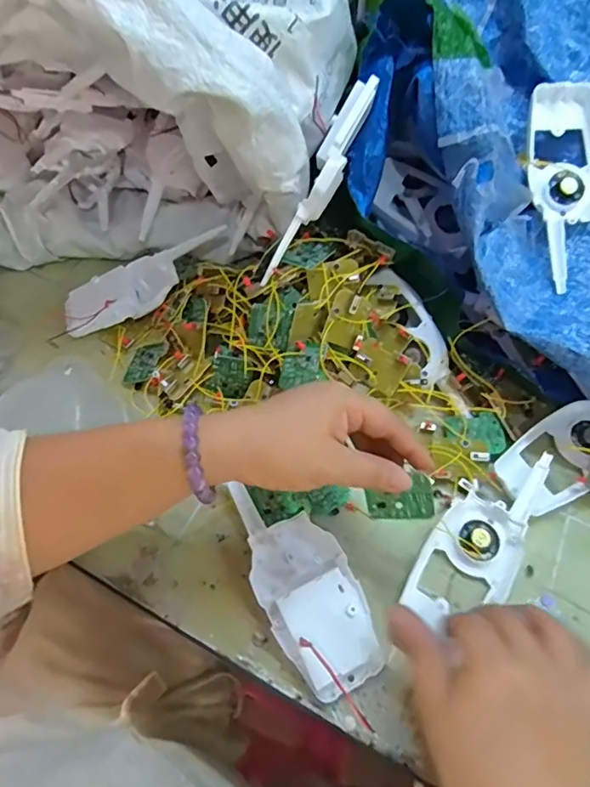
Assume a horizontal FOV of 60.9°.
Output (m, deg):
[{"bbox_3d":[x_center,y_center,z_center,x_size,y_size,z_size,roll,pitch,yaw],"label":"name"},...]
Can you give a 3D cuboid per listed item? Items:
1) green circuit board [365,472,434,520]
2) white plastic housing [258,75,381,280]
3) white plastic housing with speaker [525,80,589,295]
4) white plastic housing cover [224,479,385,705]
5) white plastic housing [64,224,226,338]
[{"bbox_3d":[0.065,0.066,0.315,0.041,0.004,0.028,-10,101,18],"label":"green circuit board"},{"bbox_3d":[0.019,-0.154,0.378,0.025,0.023,0.159,37,110,19],"label":"white plastic housing"},{"bbox_3d":[0.214,-0.164,0.400,0.058,0.017,0.165,4,84,2],"label":"white plastic housing with speaker"},{"bbox_3d":[0.005,0.127,0.340,0.063,0.023,0.139,-26,63,-15],"label":"white plastic housing cover"},{"bbox_3d":[-0.137,-0.105,0.457,0.159,0.023,0.057,-31,64,-2],"label":"white plastic housing"}]

